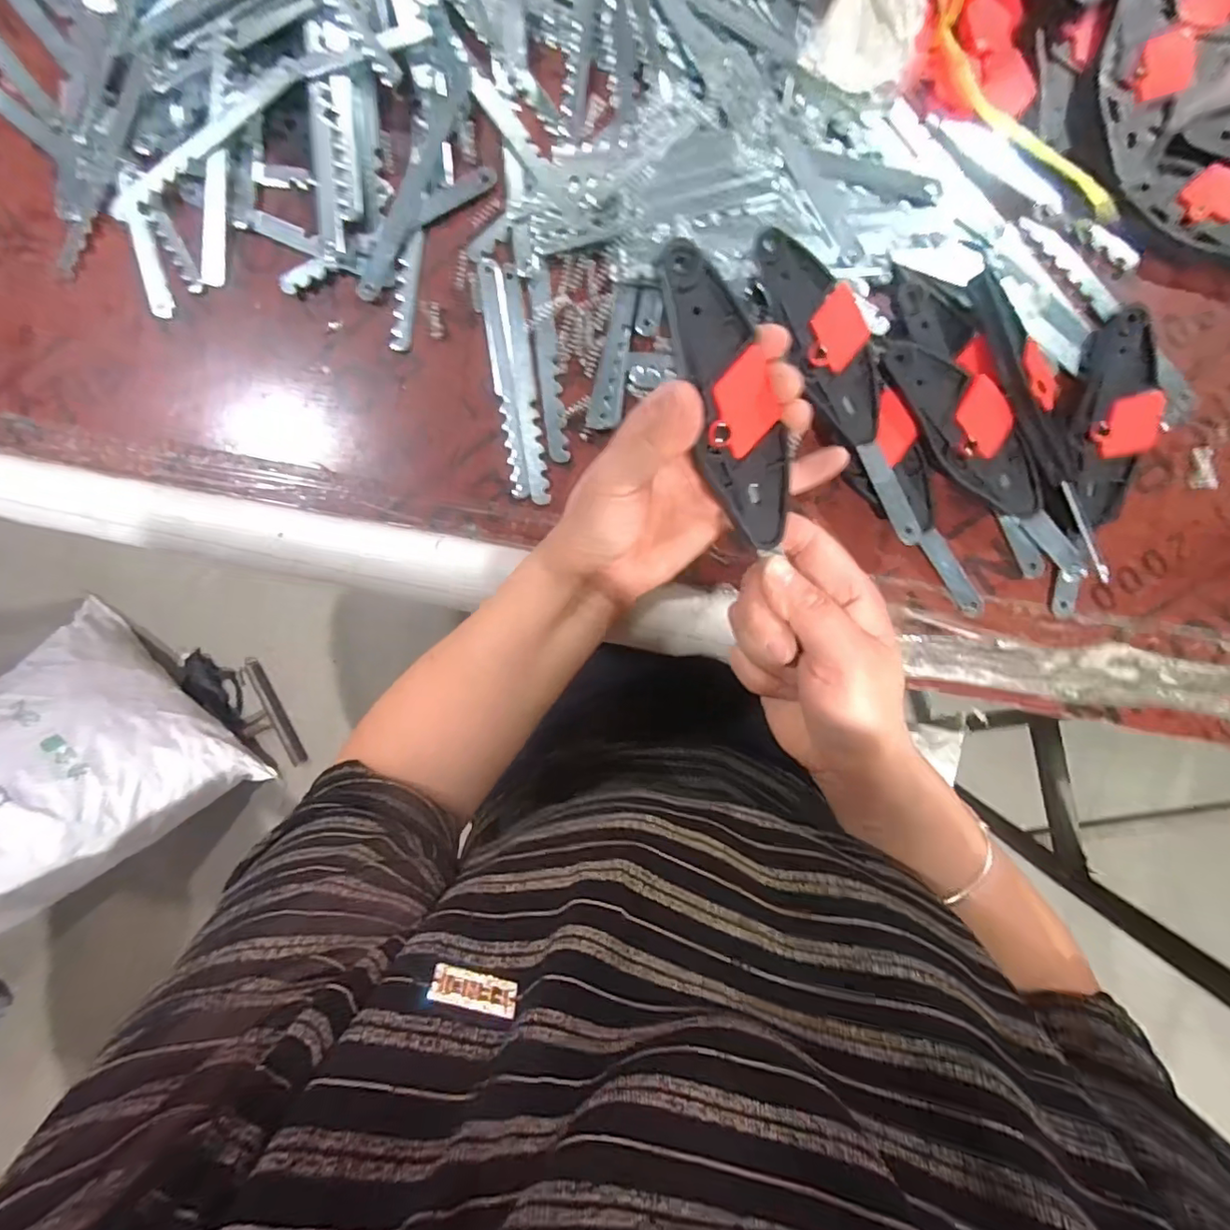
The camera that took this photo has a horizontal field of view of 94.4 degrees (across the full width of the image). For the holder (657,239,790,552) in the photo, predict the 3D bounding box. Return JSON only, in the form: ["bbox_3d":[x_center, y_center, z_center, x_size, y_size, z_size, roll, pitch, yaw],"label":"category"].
[{"bbox_3d":[0.050,-0.089,0.241,0.035,0.009,0.124,-20,108,3],"label":"holder"}]

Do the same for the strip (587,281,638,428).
[{"bbox_3d":[-0.001,-0.158,0.349,0.019,0.005,0.086,11,93,3],"label":"strip"}]

